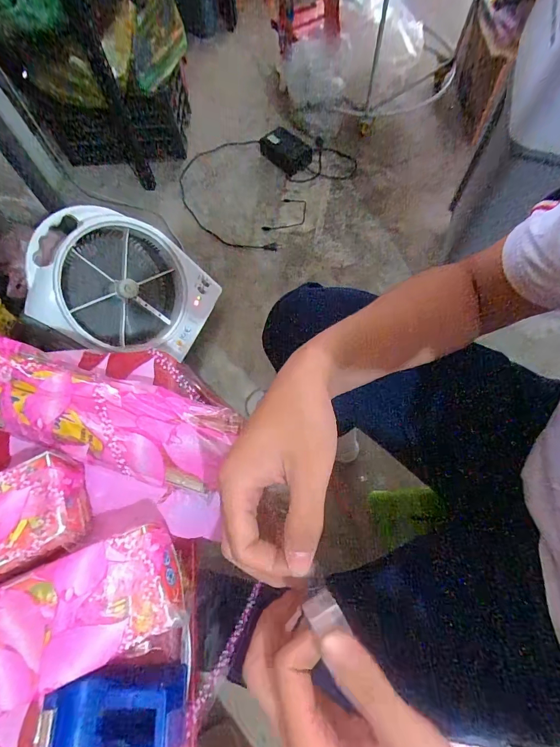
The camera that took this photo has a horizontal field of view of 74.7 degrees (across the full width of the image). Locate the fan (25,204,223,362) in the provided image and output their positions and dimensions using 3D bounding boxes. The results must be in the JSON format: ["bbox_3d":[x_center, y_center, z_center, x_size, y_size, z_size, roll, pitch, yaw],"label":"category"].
[{"bbox_3d":[-0.367,-0.183,0.862,0.149,0.389,0.298,5,69,53],"label":"fan"}]

